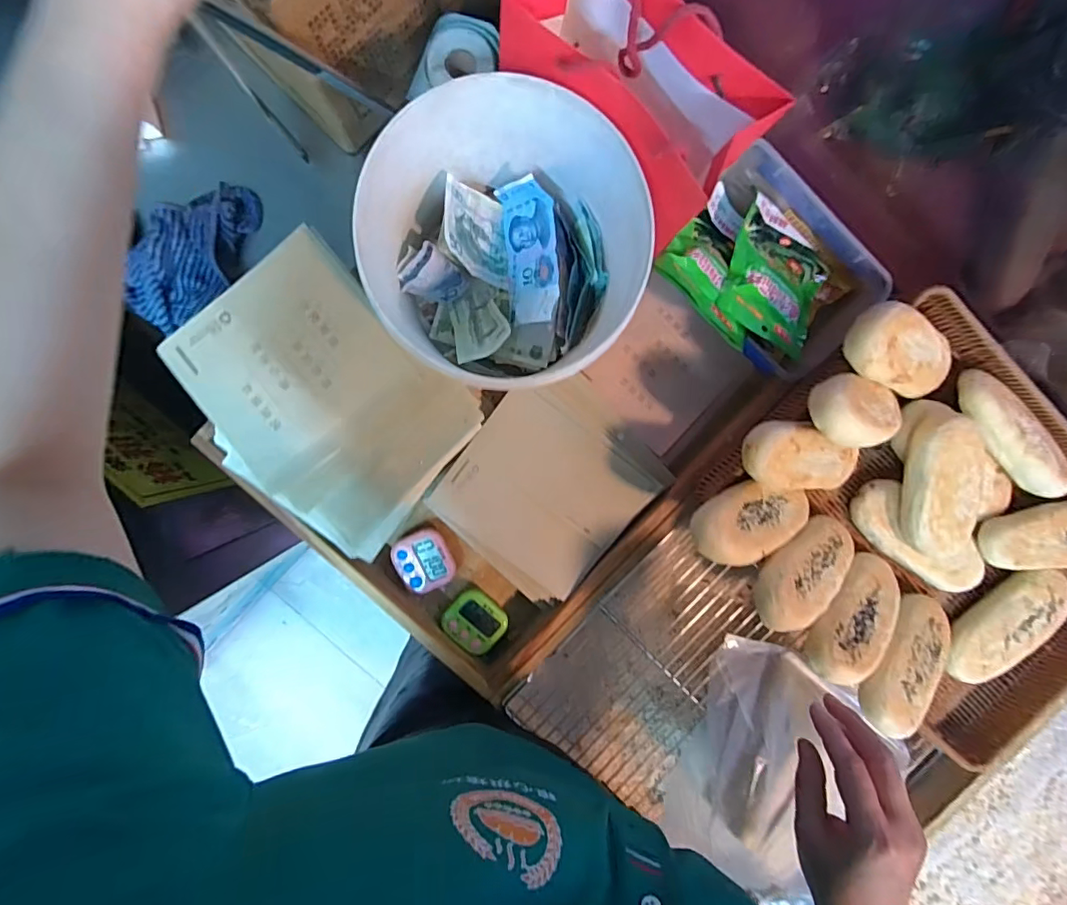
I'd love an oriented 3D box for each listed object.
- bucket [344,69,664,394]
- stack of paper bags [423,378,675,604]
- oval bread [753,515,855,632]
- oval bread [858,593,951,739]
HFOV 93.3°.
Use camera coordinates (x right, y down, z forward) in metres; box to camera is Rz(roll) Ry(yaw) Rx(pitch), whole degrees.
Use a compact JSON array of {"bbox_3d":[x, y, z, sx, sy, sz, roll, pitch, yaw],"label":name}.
[{"bbox_3d":[-0.020,-0.173,0.445,0.198,0.173,0.191,0,94,-3],"label":"bucket"},{"bbox_3d":[0.016,0.036,0.543,0.183,0.028,0.208,43,91,-5],"label":"stack of paper bags"},{"bbox_3d":[0.253,0.109,0.471,0.136,0.033,0.064,-31,95,-28],"label":"oval bread"},{"bbox_3d":[0.359,0.200,0.484,0.064,0.033,0.140,47,68,-5],"label":"oval bread"}]

